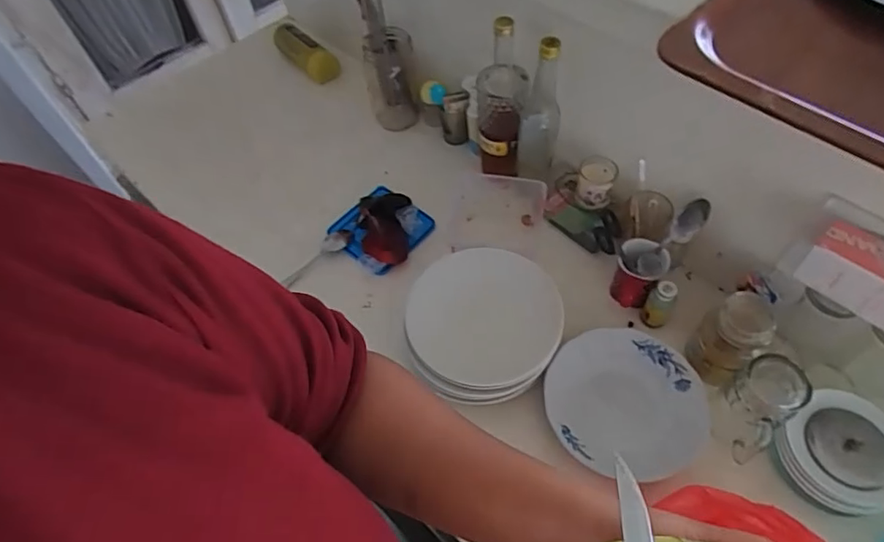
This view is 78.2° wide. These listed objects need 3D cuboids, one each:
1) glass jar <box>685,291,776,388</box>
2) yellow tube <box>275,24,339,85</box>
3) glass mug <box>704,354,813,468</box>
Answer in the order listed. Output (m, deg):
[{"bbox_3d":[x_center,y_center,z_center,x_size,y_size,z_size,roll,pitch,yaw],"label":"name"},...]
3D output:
[{"bbox_3d":[0.363,0.087,0.691,0.070,0.110,0.070,-2,56,4],"label":"glass jar"},{"bbox_3d":[-0.288,-0.454,1.147,0.147,0.076,0.049,35,60,-14],"label":"yellow tube"},{"bbox_3d":[0.367,0.162,0.655,0.094,0.123,0.077,-36,60,-18],"label":"glass mug"}]

